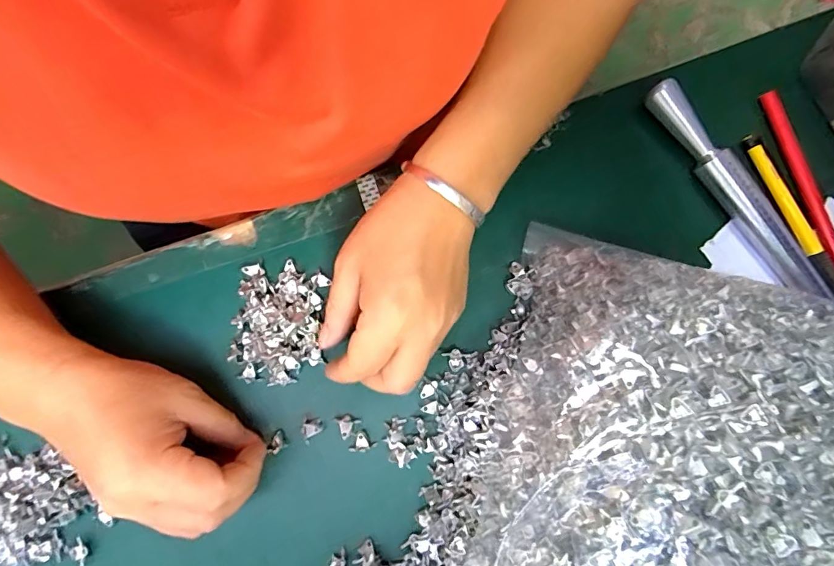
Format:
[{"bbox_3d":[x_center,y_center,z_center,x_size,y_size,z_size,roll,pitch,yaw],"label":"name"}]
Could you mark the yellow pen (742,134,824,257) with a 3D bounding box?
[{"bbox_3d":[0.249,-0.061,0.312,0.012,0.007,0.090,-17,77,-4],"label":"yellow pen"}]

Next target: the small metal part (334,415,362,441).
[{"bbox_3d":[-0.044,0.090,0.290,0.015,0.004,0.014,0,81,-1],"label":"small metal part"}]

